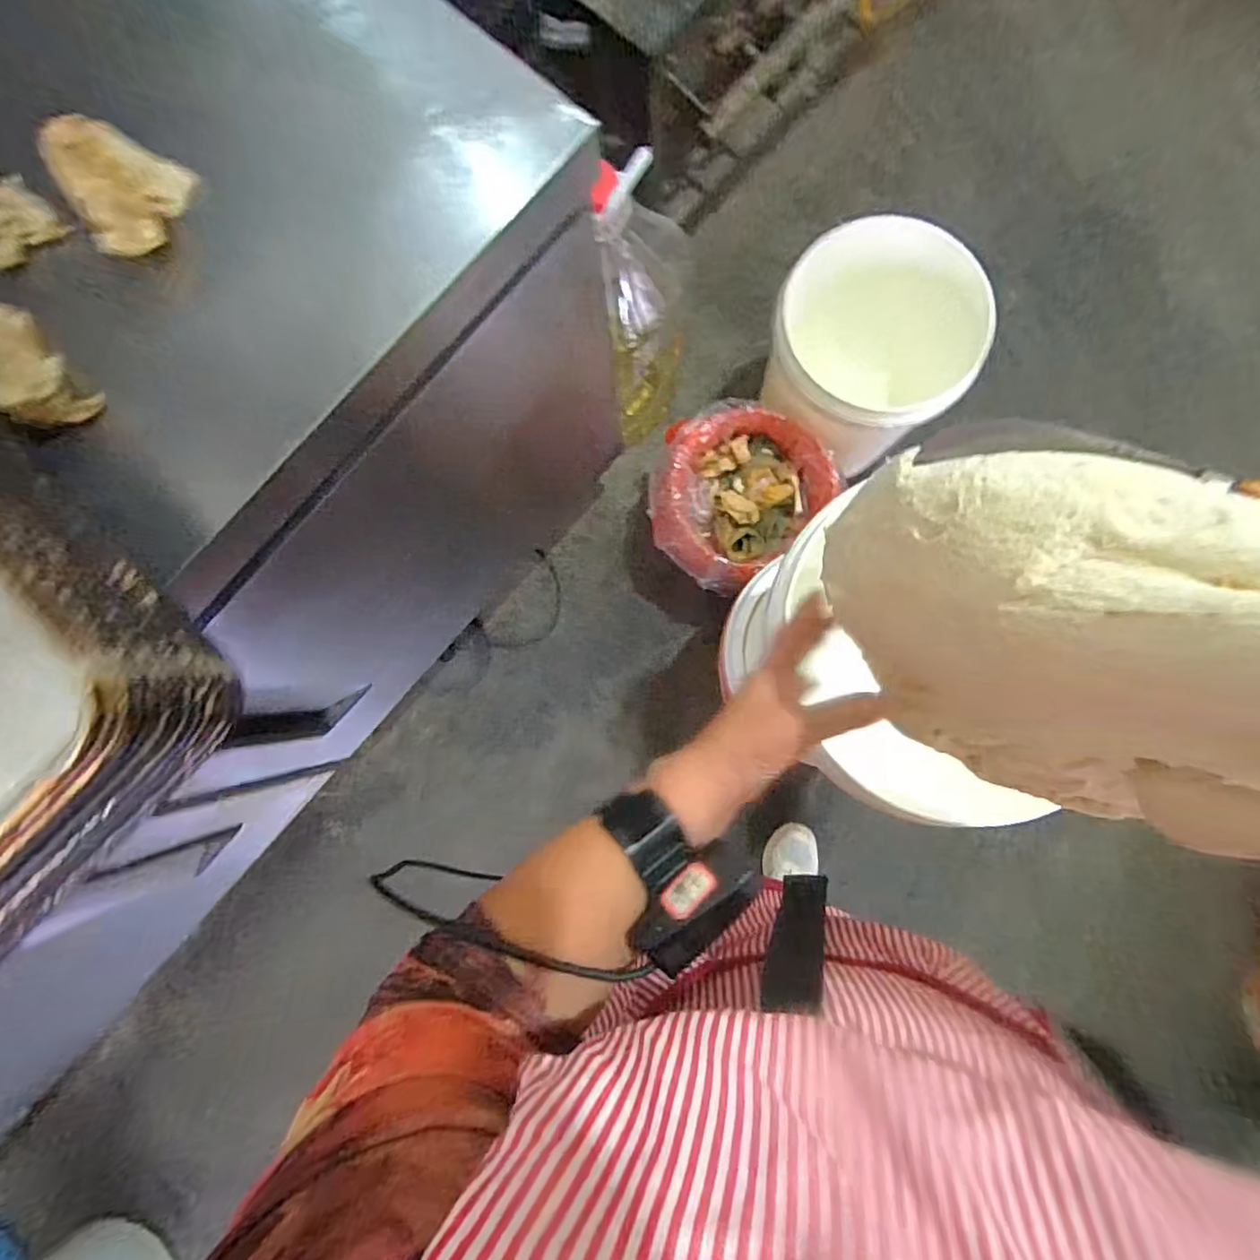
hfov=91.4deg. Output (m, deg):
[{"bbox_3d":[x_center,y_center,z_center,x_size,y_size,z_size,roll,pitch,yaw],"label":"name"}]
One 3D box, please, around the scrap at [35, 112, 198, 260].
[{"bbox_3d":[-0.380,-0.331,0.454,0.106,0.045,0.083,39,86,4],"label":"scrap"}]

